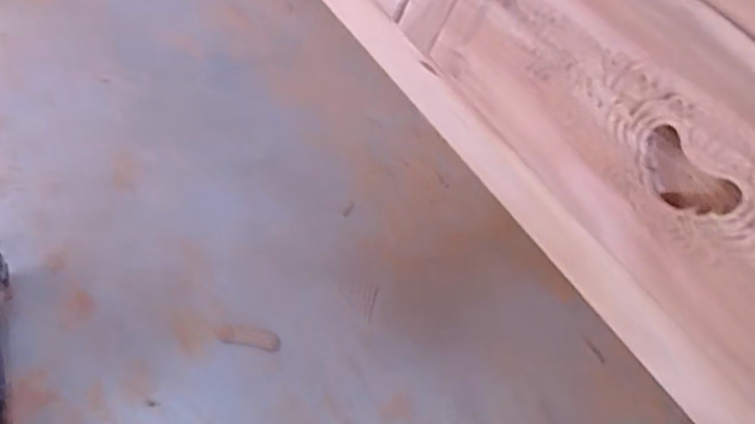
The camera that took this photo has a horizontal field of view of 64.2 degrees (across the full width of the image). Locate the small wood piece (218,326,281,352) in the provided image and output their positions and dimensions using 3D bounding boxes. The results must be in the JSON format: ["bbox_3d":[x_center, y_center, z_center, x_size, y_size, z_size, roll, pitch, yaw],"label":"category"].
[{"bbox_3d":[-0.128,0.126,0.604,0.064,0.004,0.019,9,64,8],"label":"small wood piece"}]

